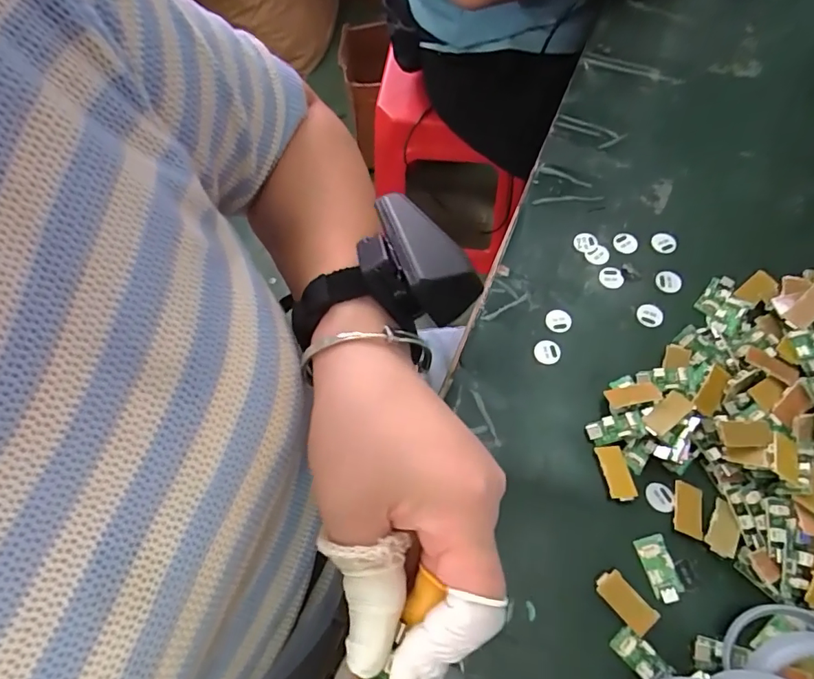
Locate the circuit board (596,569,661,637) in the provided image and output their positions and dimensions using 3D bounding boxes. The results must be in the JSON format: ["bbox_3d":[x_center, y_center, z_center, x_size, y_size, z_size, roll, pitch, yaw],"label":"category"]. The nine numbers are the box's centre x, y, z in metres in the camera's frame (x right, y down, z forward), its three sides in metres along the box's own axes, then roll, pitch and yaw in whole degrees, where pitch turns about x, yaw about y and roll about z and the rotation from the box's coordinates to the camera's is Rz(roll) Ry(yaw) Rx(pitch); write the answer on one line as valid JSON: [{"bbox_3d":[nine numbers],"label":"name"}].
[{"bbox_3d":[0.117,0.141,0.268,0.016,0.004,0.032,-38,68,-14],"label":"circuit board"}]

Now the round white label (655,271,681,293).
[{"bbox_3d":[0.186,-0.041,0.356,0.018,0.004,0.016,15,80,13],"label":"round white label"}]

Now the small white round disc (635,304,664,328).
[{"bbox_3d":[0.170,-0.018,0.347,0.016,0.004,0.017,-1,64,3],"label":"small white round disc"}]

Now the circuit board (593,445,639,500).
[{"bbox_3d":[0.122,0.078,0.292,0.016,0.004,0.032,-6,54,-4],"label":"circuit board"}]

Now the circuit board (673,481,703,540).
[{"bbox_3d":[0.160,0.096,0.283,0.015,0.004,0.031,18,50,11],"label":"circuit board"}]

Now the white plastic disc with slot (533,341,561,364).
[{"bbox_3d":[0.095,0.008,0.337,0.017,0.004,0.017,0,72,-1],"label":"white plastic disc with slot"}]

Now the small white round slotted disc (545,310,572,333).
[{"bbox_3d":[0.105,-0.013,0.346,0.017,0.004,0.017,-1,71,3],"label":"small white round slotted disc"}]

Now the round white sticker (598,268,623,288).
[{"bbox_3d":[0.148,-0.044,0.362,0.018,0.004,0.017,2,73,-5],"label":"round white sticker"}]

